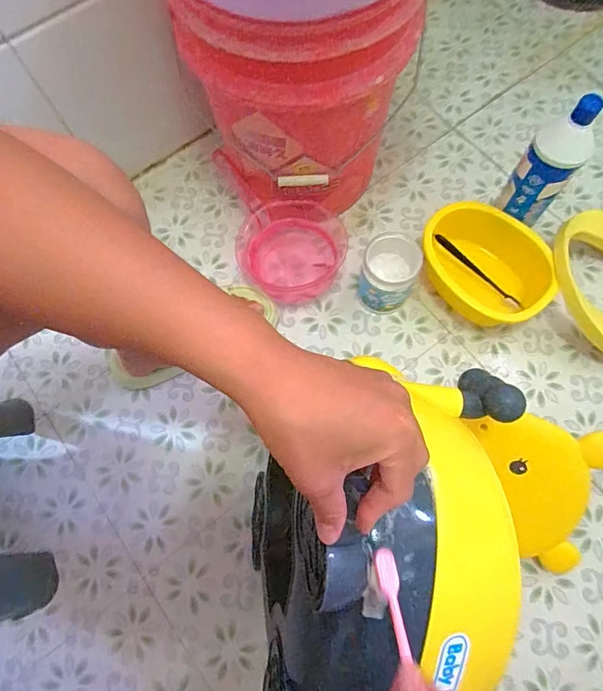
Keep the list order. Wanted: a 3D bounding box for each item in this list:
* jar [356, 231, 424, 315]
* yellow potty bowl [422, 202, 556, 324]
[{"bbox_3d":[0.132,-0.109,0.680,0.081,0.116,0.087,17,74,6],"label":"jar"},{"bbox_3d":[0.290,-0.128,0.699,0.133,0.091,0.211,-43,77,-11],"label":"yellow potty bowl"}]

